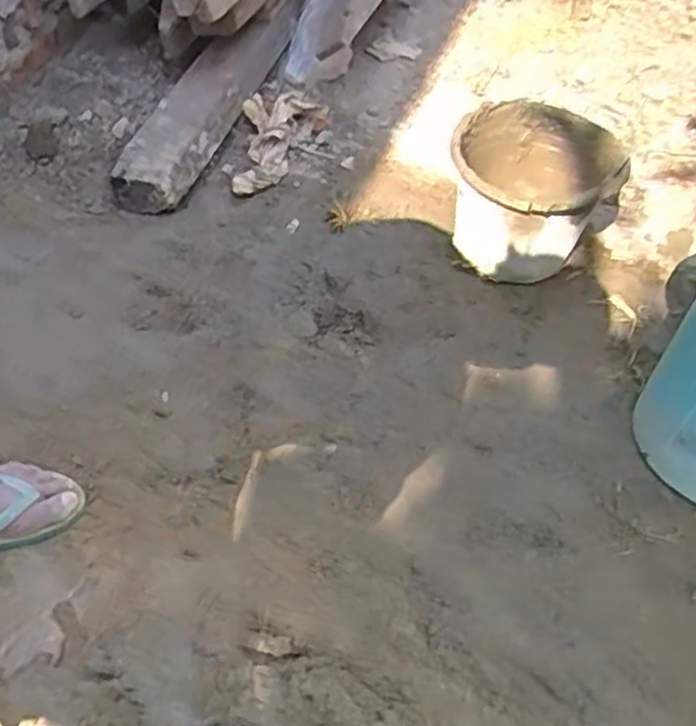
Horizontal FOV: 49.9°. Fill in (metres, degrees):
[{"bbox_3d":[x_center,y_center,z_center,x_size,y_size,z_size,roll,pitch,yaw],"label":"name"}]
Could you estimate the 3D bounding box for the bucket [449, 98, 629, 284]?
[{"bbox_3d":[0.306,-0.279,1.296,0.264,0.235,0.265,4,50,-5],"label":"bucket"}]

